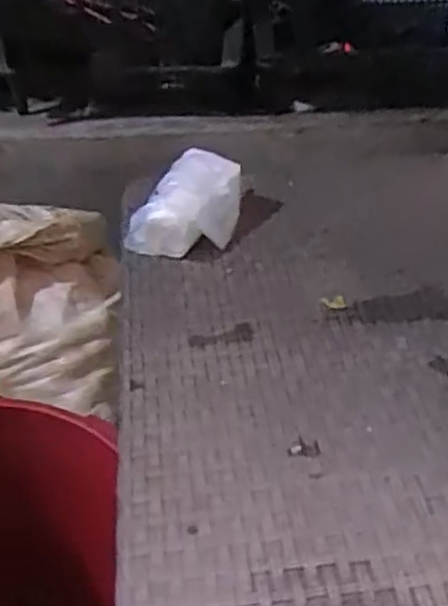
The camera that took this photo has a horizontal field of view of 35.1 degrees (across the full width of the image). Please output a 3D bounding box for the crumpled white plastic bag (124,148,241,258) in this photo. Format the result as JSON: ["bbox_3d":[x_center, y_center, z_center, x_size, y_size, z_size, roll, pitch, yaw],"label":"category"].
[{"bbox_3d":[-0.032,-0.096,0.727,0.083,0.067,0.124,22,42,30],"label":"crumpled white plastic bag"}]

